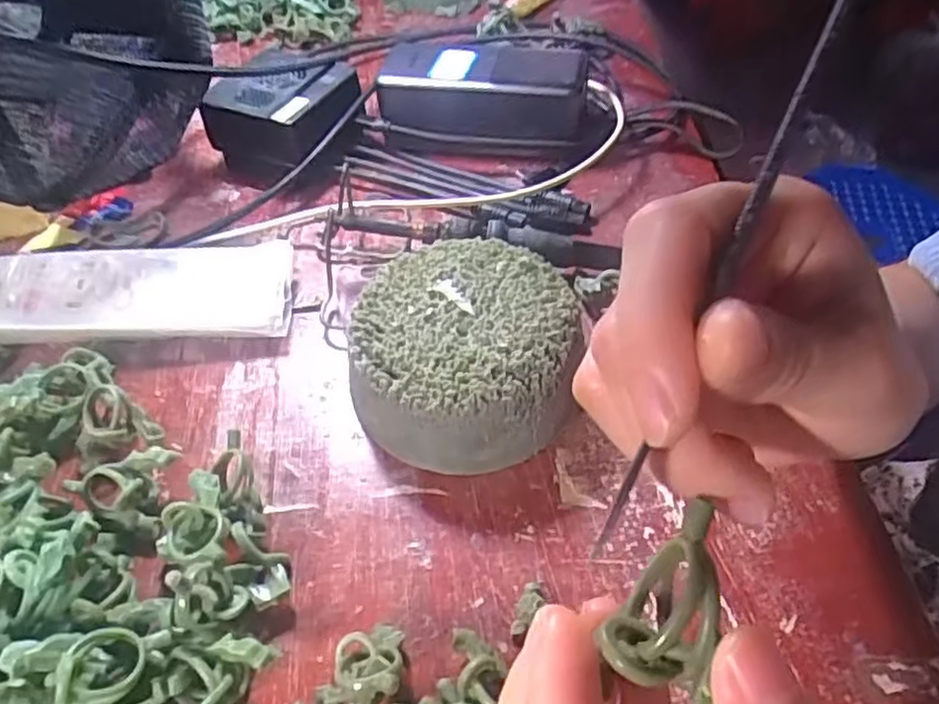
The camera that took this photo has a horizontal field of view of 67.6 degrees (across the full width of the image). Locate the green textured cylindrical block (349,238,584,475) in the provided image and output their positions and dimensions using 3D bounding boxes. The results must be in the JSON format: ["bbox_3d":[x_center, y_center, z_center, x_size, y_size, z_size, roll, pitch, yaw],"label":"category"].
[{"bbox_3d":[-0.002,0.000,0.320,0.098,0.047,0.099,-2,49,2],"label":"green textured cylindrical block"}]

